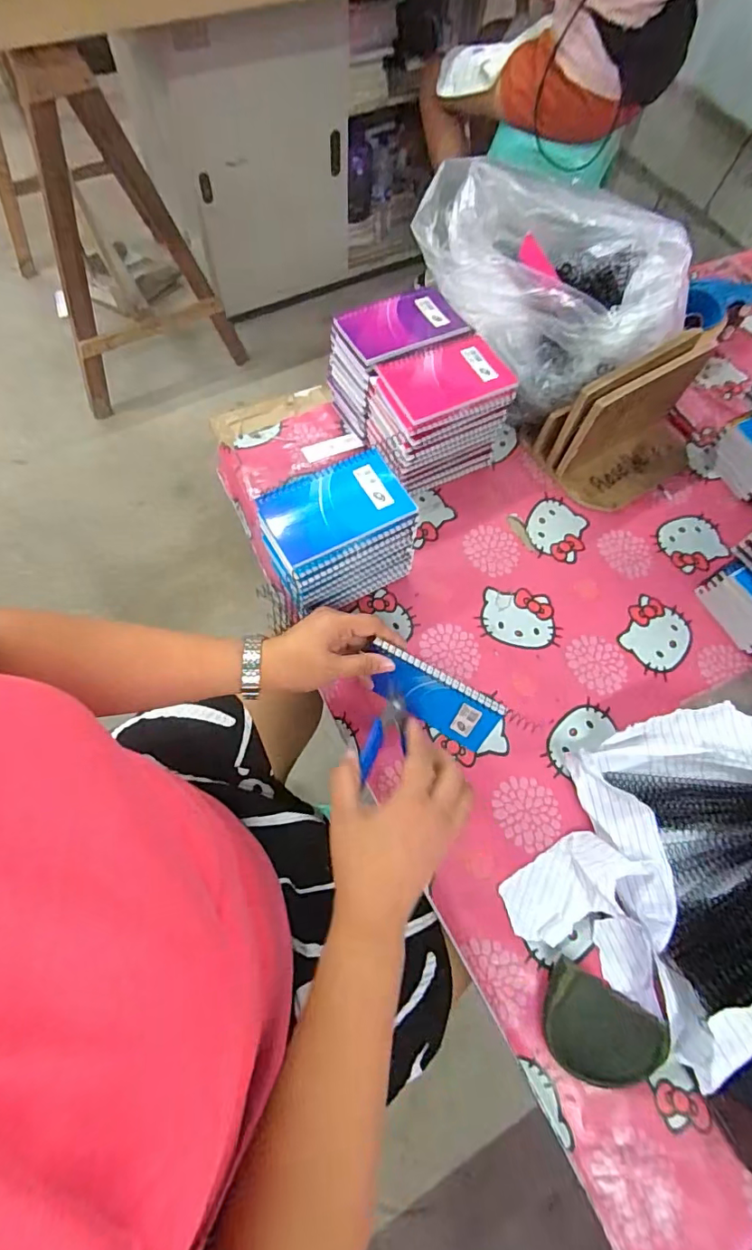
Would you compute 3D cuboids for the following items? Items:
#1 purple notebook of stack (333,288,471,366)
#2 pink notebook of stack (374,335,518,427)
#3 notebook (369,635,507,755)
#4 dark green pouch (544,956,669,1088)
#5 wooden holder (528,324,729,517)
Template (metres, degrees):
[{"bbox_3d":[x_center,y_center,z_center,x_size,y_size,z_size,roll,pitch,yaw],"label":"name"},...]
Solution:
[{"bbox_3d":[0.030,-0.339,0.575,0.130,0.018,0.080,-26,68,-9],"label":"purple notebook of stack"},{"bbox_3d":[0.077,-0.266,0.548,0.130,0.016,0.086,-24,71,-12],"label":"pink notebook of stack"},{"bbox_3d":[0.051,0.070,0.471,0.123,0.080,0.011,27,47,8],"label":"notebook"},{"bbox_3d":[0.177,0.325,0.403,0.089,0.028,0.068,29,69,9],"label":"dark green pouch"},{"bbox_3d":[0.314,-0.238,0.600,0.197,0.124,0.118,-26,71,-13],"label":"wooden holder"}]

